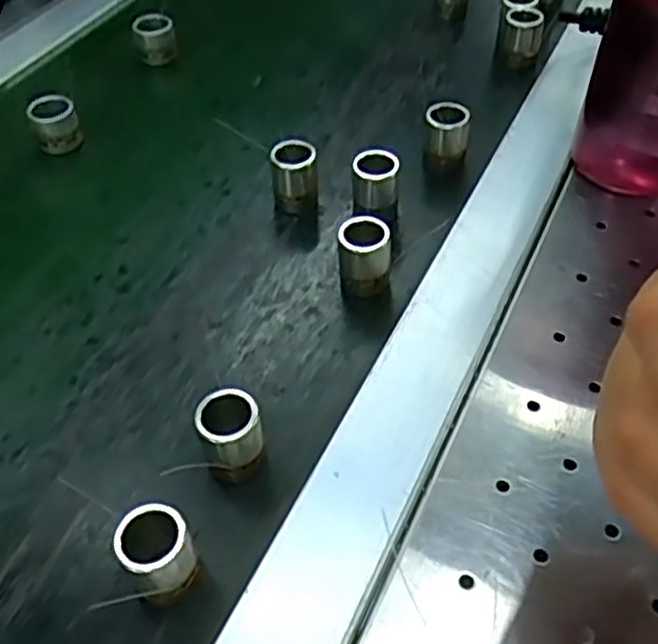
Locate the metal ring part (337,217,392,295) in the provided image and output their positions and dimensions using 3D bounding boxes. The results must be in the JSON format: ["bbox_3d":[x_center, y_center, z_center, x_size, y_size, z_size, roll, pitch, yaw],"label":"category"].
[{"bbox_3d":[0.016,-0.028,0.340,0.022,0.035,0.020,-3,48,0],"label":"metal ring part"}]

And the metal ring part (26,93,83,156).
[{"bbox_3d":[-0.159,-0.114,0.431,0.024,0.031,0.023,-22,50,-16],"label":"metal ring part"}]

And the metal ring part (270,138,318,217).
[{"bbox_3d":[-0.018,-0.072,0.382,0.023,0.037,0.022,-7,48,-3],"label":"metal ring part"}]

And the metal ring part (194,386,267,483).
[{"bbox_3d":[-0.036,0.043,0.277,0.022,0.032,0.023,-2,48,2],"label":"metal ring part"}]

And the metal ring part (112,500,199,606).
[{"bbox_3d":[-0.056,0.078,0.246,0.022,0.033,0.024,-2,48,2],"label":"metal ring part"}]

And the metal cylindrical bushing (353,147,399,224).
[{"bbox_3d":[0.024,-0.067,0.376,0.022,0.036,0.021,-2,48,2],"label":"metal cylindrical bushing"}]

